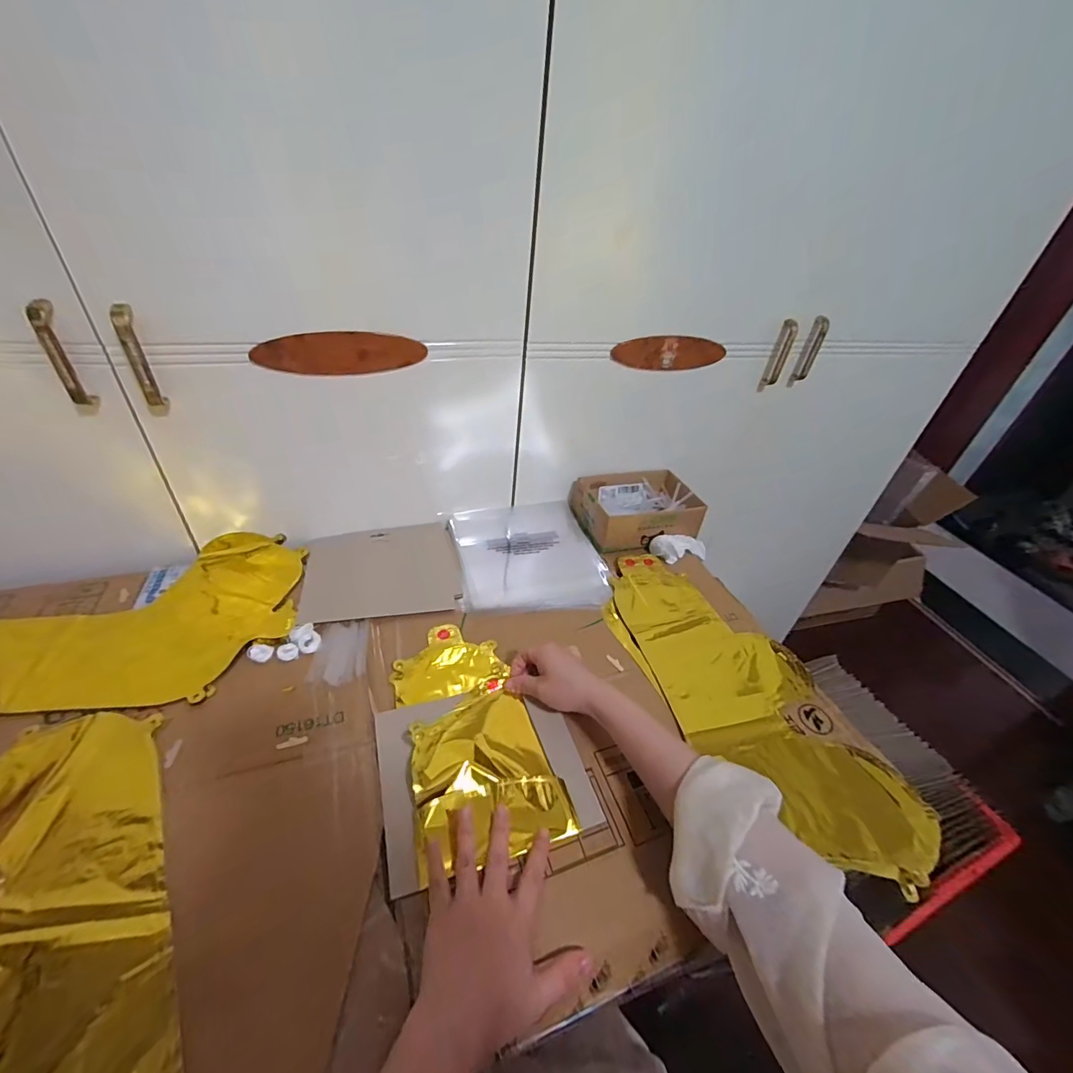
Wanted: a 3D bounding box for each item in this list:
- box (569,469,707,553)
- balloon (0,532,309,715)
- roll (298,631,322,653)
[{"bbox_3d":[0.170,-0.049,0.793,0.188,0.060,0.139,-6,40,-17],"label":"box"},{"bbox_3d":[-0.497,0.093,0.545,0.393,0.014,0.262,-4,39,-15],"label":"balloon"},{"bbox_3d":[-0.263,0.123,0.541,0.024,0.005,0.028,-17,44,-28],"label":"roll"}]

